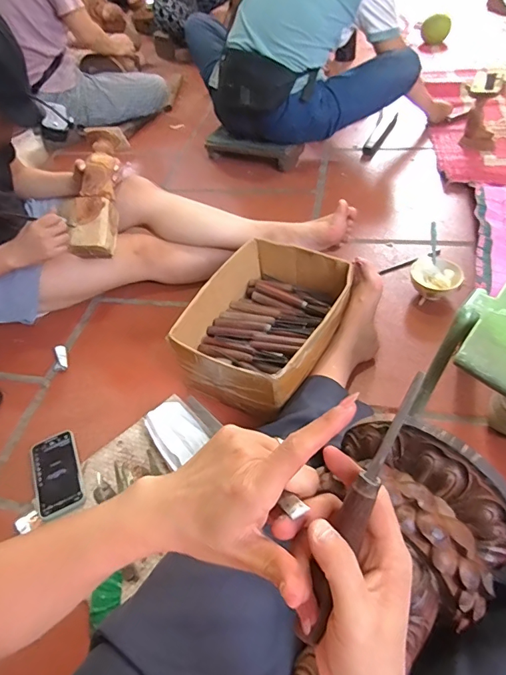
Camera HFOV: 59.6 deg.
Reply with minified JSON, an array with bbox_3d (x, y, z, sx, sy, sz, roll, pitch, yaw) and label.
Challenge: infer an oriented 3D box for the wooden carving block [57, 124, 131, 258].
[{"bbox_3d":[-0.354,-0.336,1.016,0.090,0.095,0.309,4,78,10],"label":"wooden carving block"}]

